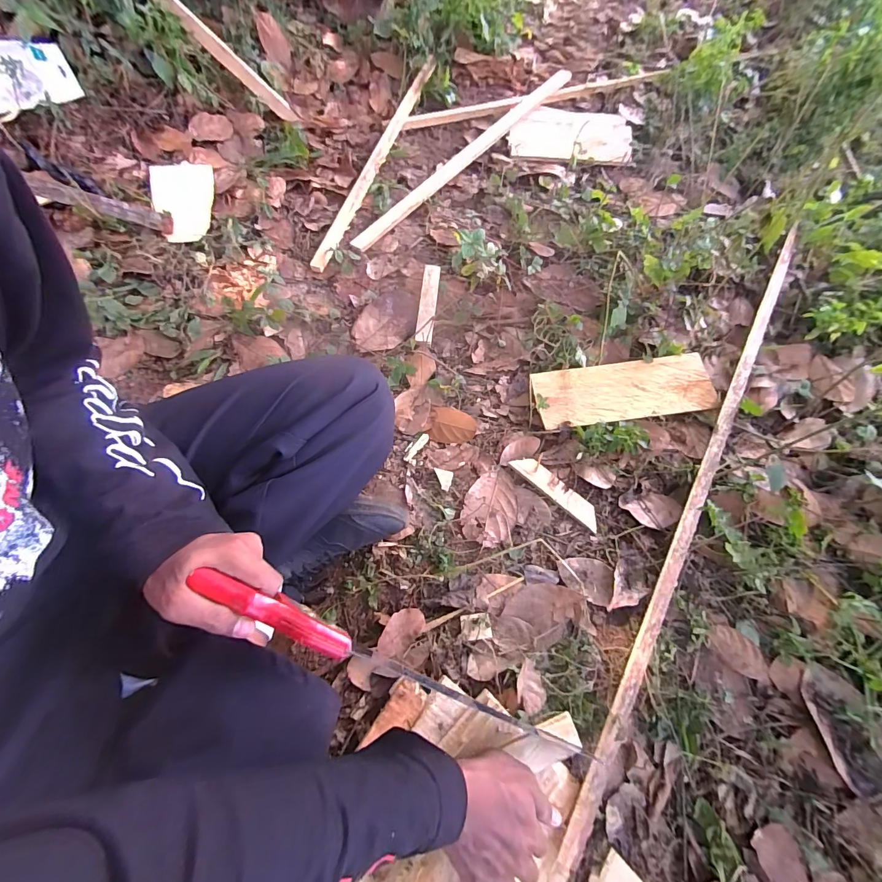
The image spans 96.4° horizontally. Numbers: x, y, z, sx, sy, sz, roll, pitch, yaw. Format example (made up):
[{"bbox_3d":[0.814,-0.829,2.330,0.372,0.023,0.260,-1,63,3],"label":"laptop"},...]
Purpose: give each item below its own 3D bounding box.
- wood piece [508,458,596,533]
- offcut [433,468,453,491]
[{"bbox_3d":[0.181,0.077,0.622,0.156,0.011,0.034,40,71,15],"label":"wood piece"},{"bbox_3d":[0.003,0.062,0.632,0.030,0.005,0.034,9,64,1],"label":"offcut"}]

